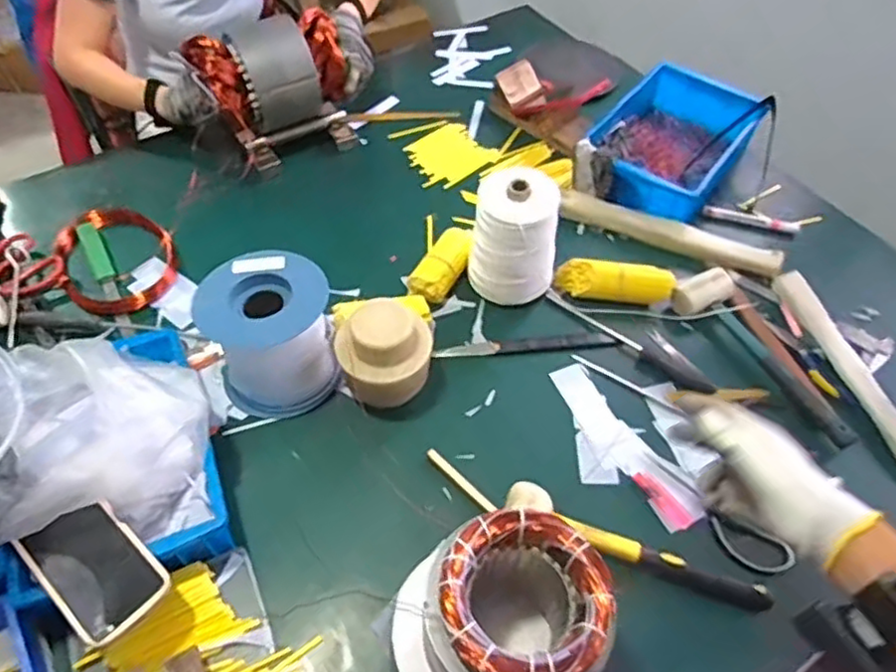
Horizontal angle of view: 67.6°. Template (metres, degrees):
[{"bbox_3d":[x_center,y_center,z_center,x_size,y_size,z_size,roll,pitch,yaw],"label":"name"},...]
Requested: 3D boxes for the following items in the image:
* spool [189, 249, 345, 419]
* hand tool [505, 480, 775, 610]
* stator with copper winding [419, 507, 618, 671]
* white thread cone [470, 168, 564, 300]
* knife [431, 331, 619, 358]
[{"bbox_3d":[-0.215,-0.003,0.815,0.146,0.134,0.145,-14,55,-11],"label":"spool"},{"bbox_3d":[0.200,0.219,0.710,0.283,0.055,0.032,16,55,11],"label":"hand tool"},{"bbox_3d":[0.056,0.253,0.599,0.129,0.186,0.144,-20,56,-15],"label":"stator with copper winding"},{"bbox_3d":[0.090,-0.124,0.891,0.115,0.164,0.090,5,54,3],"label":"white thread cone"},{"bbox_3d":[0.103,0.012,0.891,0.233,0.014,0.023,-4,54,-4],"label":"knife"}]

